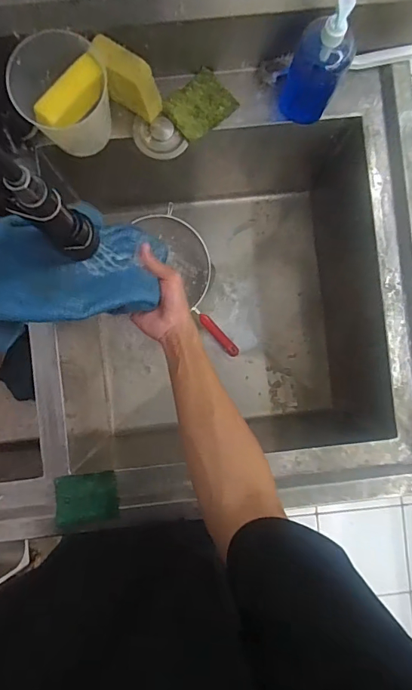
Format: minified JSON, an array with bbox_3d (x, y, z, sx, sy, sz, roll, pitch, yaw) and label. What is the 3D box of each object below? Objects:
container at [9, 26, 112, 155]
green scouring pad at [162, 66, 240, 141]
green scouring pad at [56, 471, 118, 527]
[{"bbox_3d":[-0.189,-0.338,0.589,0.113,0.106,0.110,0,89,-2],"label":"container"},{"bbox_3d":[-0.009,-0.359,0.649,0.095,0.009,0.075,-44,94,-6],"label":"green scouring pad"},{"bbox_3d":[-0.177,0.228,0.646,0.092,0.006,0.070,-10,70,1],"label":"green scouring pad"}]

